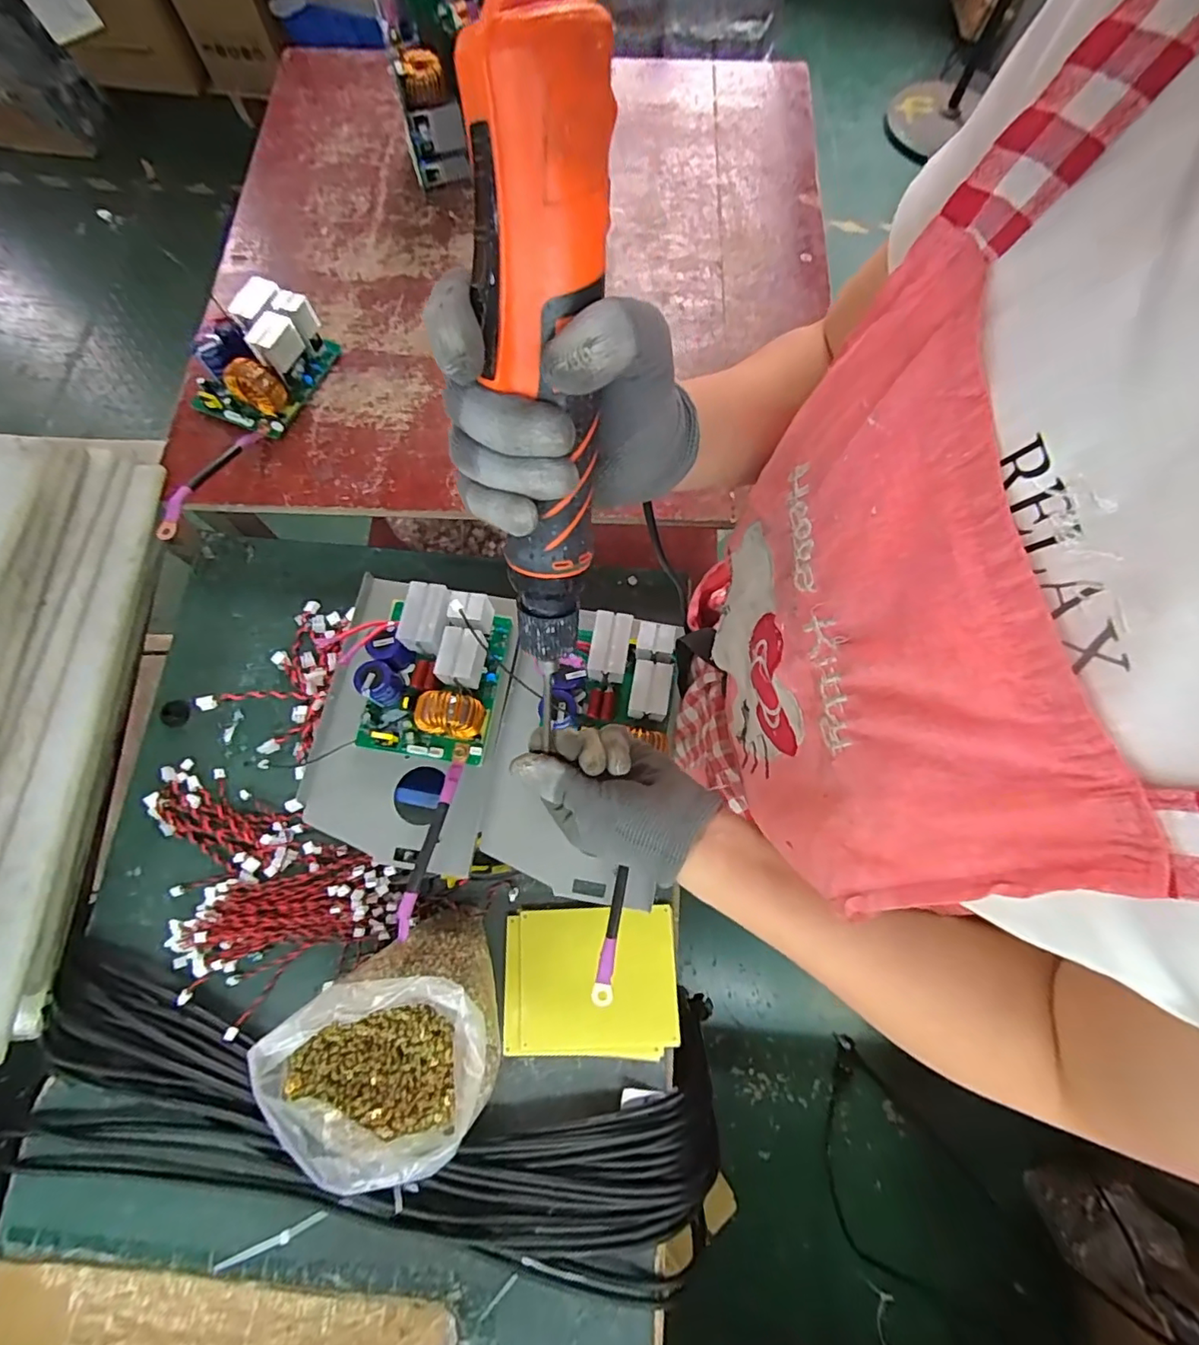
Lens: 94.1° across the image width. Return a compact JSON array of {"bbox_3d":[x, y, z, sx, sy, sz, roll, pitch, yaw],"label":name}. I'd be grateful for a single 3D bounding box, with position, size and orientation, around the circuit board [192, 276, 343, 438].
[{"bbox_3d":[-0.401,-0.367,0.650,0.115,0.069,0.152,21,75,6],"label":"circuit board"}]

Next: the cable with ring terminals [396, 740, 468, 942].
[{"bbox_3d":[-0.148,0.144,0.496,0.016,0.041,0.164,13,74,4],"label":"cable with ring terminals"}]

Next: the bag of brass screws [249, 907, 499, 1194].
[{"bbox_3d":[-0.171,0.311,0.474,0.162,0.139,0.140,-25,75,-7],"label":"bag of brass screws"}]

